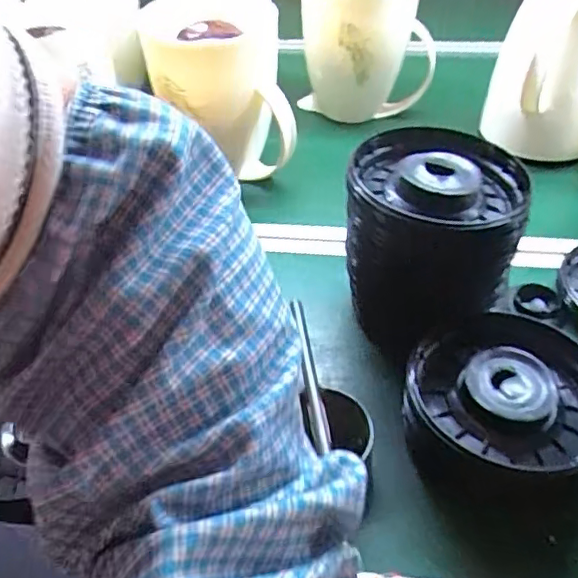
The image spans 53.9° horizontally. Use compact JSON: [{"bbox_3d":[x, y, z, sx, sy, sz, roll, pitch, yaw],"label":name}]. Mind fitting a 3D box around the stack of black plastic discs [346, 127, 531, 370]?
[{"bbox_3d":[0.120,-0.035,0.500,0.134,0.166,0.111,2,43,4],"label":"stack of black plastic discs"}]

